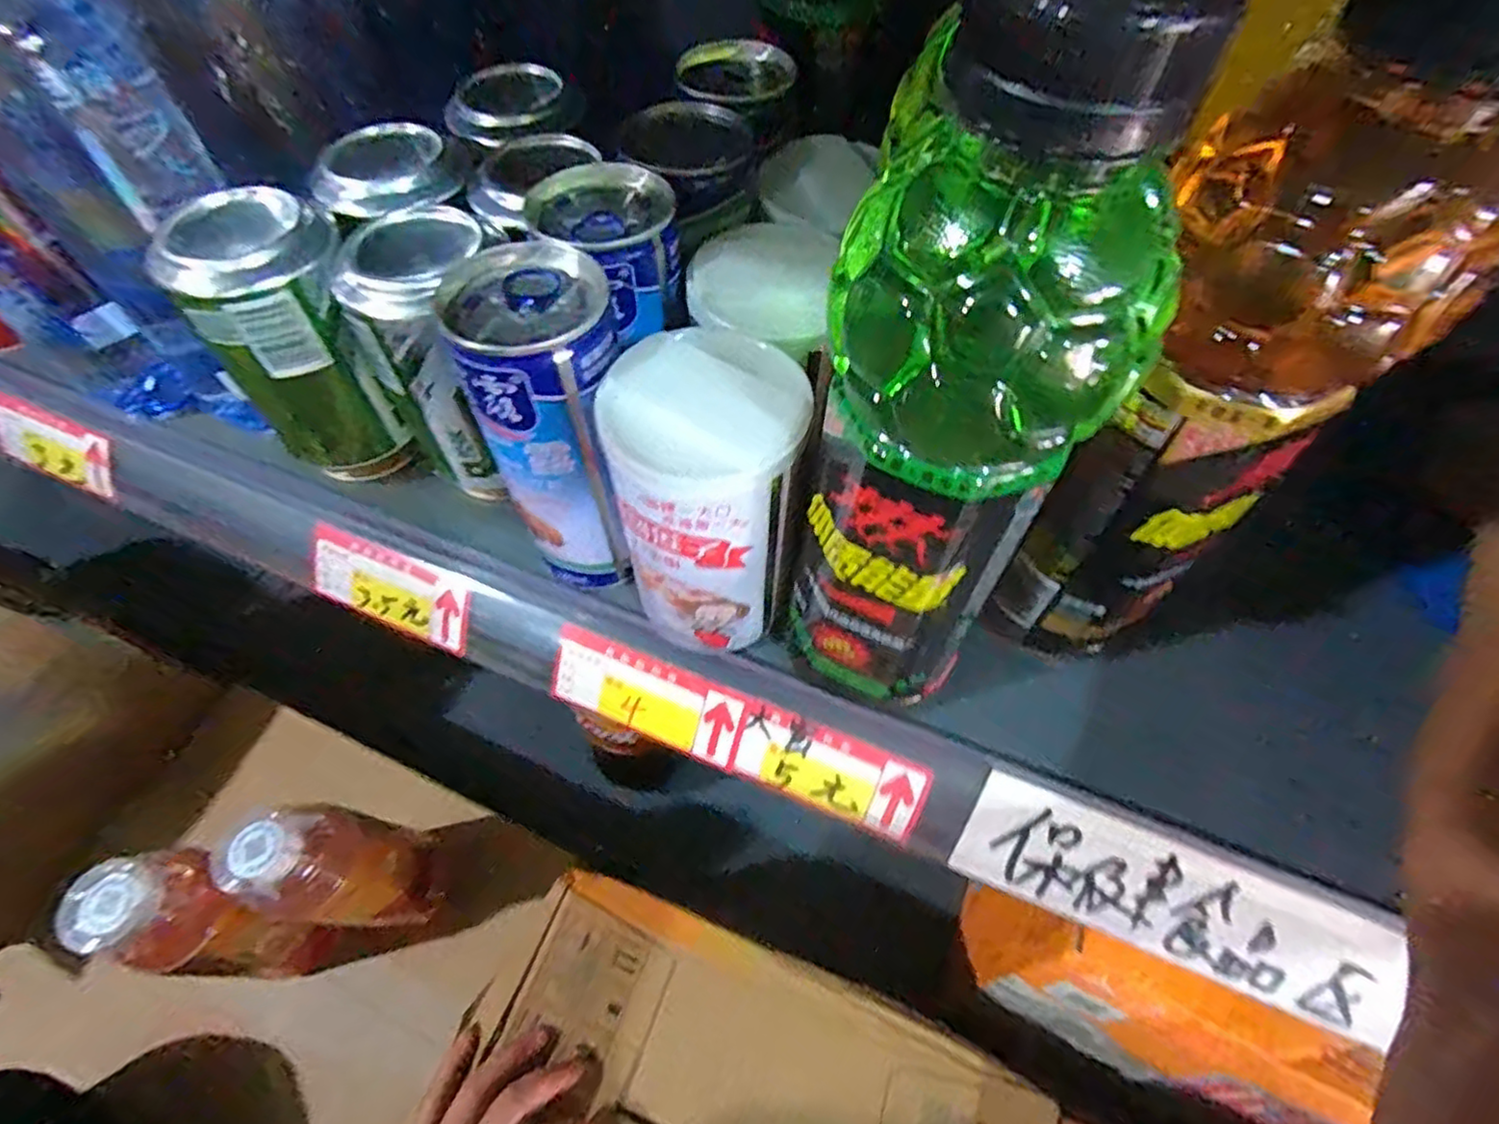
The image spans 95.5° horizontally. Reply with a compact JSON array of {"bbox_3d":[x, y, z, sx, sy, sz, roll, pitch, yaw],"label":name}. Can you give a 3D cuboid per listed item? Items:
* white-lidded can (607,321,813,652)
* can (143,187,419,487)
[{"bbox_3d":[-0.015,-0.024,0.243,0.057,0.115,0.063,-11,58,-8],"label":"white-lidded can"},{"bbox_3d":[-0.187,-0.087,0.292,0.062,0.113,0.058,-34,64,-20],"label":"can"}]

